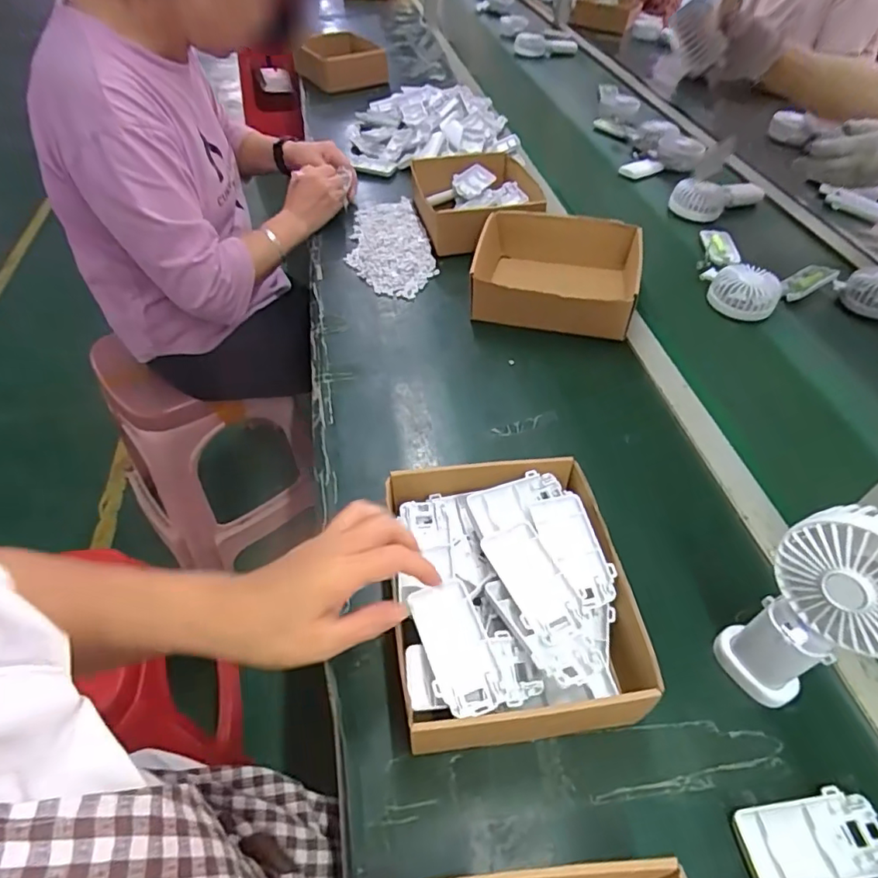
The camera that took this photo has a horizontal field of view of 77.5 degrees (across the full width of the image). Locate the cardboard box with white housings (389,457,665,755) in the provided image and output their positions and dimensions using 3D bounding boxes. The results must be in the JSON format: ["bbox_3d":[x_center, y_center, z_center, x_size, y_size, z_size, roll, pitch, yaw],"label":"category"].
[{"bbox_3d":[0.055,0.125,0.444,0.174,0.074,0.209,-5,50,-6],"label":"cardboard box with white housings"}]

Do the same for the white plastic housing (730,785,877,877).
[{"bbox_3d":[0.250,0.270,0.367,0.096,0.014,0.048,-5,50,-5],"label":"white plastic housing"}]

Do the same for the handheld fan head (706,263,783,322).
[{"bbox_3d":[0.439,-0.211,0.784,0.089,0.052,0.085,26,54,20],"label":"handheld fan head"}]

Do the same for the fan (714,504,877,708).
[{"bbox_3d":[0.259,0.122,0.375,0.040,0.190,0.082,-20,53,-18],"label":"fan"}]

